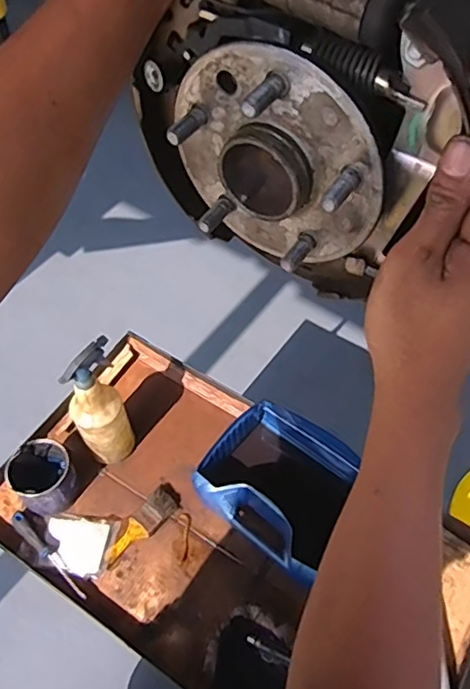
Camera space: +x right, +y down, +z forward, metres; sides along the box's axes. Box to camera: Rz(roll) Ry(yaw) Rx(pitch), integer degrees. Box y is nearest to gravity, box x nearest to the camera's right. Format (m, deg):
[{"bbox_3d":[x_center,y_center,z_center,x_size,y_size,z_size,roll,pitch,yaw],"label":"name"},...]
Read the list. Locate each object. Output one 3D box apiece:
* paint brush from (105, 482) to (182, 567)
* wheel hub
[{"bbox_3d":[-0.156,0.310,0.974,0.049,0.028,0.162,35,61,18],"label":"paint brush"},{"bbox_3d":[0.018,-0.106,0.359,0.145,0.135,0.037,31,60,16],"label":"wheel hub"}]

